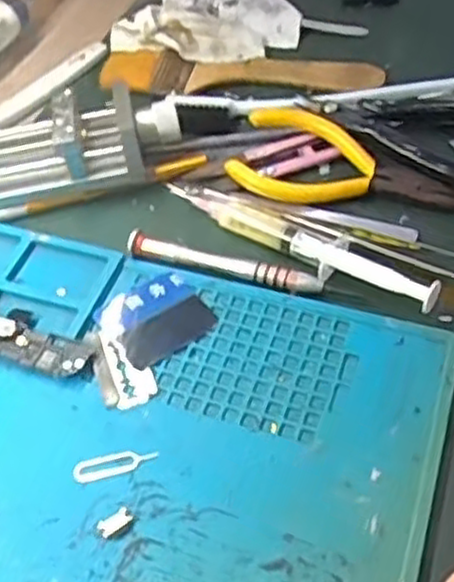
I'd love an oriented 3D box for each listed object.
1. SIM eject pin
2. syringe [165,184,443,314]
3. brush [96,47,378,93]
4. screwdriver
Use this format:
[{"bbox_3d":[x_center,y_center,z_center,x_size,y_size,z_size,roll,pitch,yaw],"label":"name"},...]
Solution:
[{"bbox_3d":[-0.043,0.067,0.295,0.033,0.004,0.009,-11,51,-6],"label":"SIM eject pin"},{"bbox_3d":[0.030,-0.027,0.356,0.146,0.013,0.020,25,57,22],"label":"syringe"},{"bbox_3d":[0.007,-0.126,0.449,0.164,0.014,0.034,6,52,8],"label":"brush"},{"bbox_3d":[0.005,-0.012,0.352,0.107,0.006,0.009,13,53,13],"label":"screwdriver"}]

